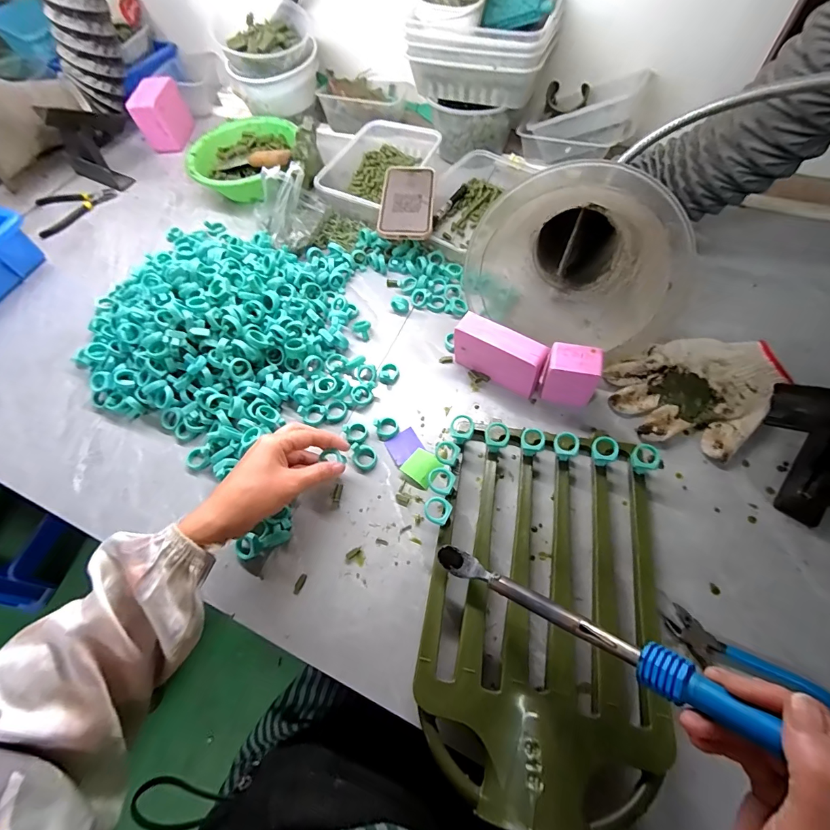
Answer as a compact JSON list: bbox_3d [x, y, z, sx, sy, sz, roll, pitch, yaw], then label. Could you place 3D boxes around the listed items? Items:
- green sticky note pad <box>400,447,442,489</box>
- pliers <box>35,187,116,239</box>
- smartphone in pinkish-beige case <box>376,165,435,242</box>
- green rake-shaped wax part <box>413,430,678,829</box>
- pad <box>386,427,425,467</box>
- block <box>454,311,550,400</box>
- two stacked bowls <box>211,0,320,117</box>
[{"bbox_3d":[0.009,0.059,0.464,0.038,0.007,0.038,33,69,18],"label":"green sticky note pad"},{"bbox_3d":[-0.666,-0.404,0.775,0.113,0.010,0.151,35,70,19],"label":"pliers"},{"bbox_3d":[-0.010,-0.326,0.613,0.078,0.015,0.155,3,63,5],"label":"smartphone in pinkish-beige case"},{"bbox_3d":[0.120,0.152,0.364,0.197,0.073,0.320,14,64,10],"label":"green rake-shaped wax part"},{"bbox_3d":[-0.012,0.037,0.478,0.039,0.005,0.036,-31,65,-12],"label":"pad"},{"bbox_3d":[0.099,-0.072,0.484,0.107,0.070,0.034,30,68,17],"label":"block"},{"bbox_3d":[-0.259,-0.643,0.744,0.164,0.123,0.122,-16,62,-3],"label":"two stacked bowls"}]

